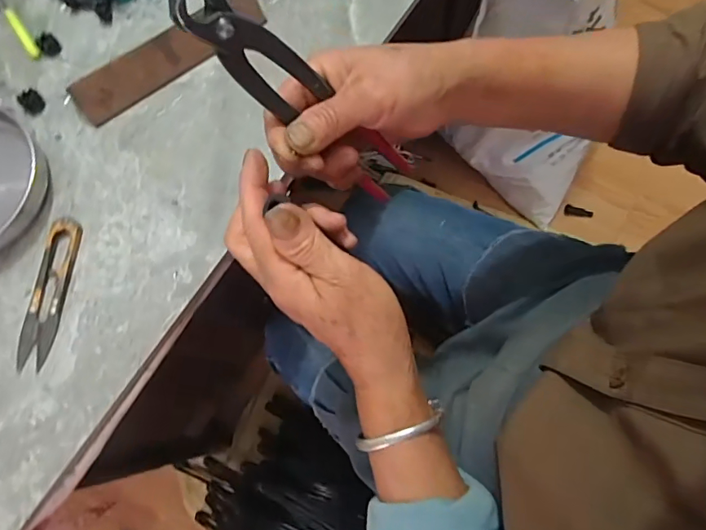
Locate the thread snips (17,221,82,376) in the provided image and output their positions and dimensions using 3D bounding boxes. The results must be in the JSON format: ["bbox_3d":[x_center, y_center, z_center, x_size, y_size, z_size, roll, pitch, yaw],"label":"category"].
[{"bbox_3d":[-0.232,0.020,0.367,0.025,0.010,0.115,7,74,2],"label":"thread snips"}]

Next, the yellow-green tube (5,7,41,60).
[{"bbox_3d":[-0.305,-0.214,0.438,0.011,0.006,0.067,-35,77,-9],"label":"yellow-green tube"}]

